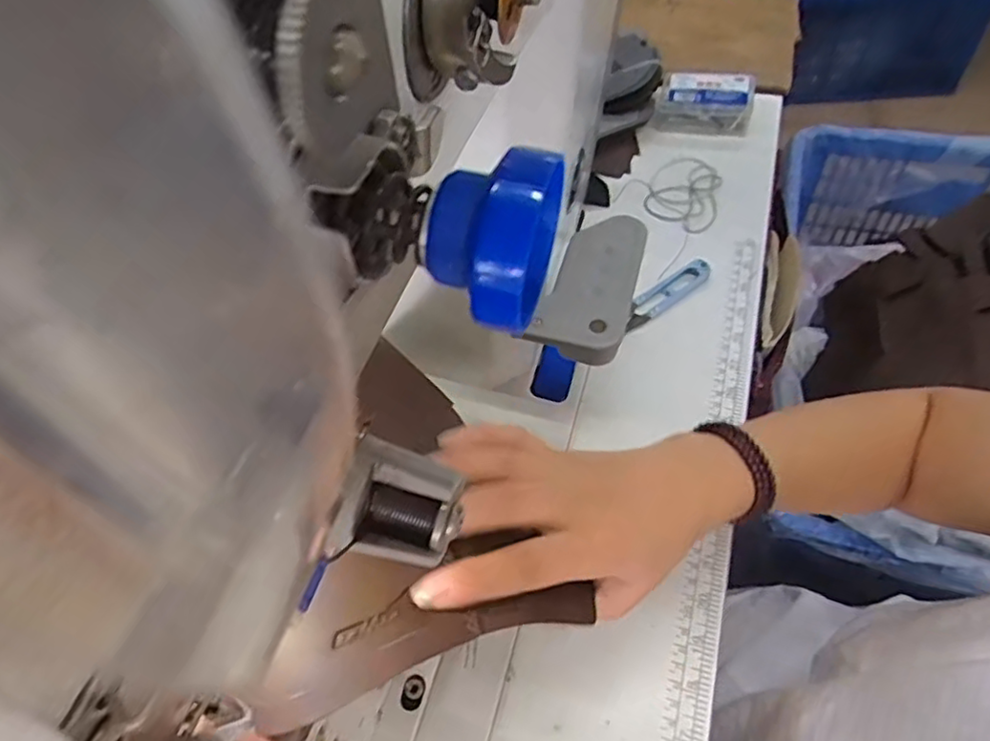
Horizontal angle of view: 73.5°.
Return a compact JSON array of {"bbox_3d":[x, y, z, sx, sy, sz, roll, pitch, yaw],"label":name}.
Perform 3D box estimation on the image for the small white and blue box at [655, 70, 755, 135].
[{"bbox_3d":[0.218,-0.278,0.675,0.085,0.041,0.047,7,57,11],"label":"small white and blue box"}]

